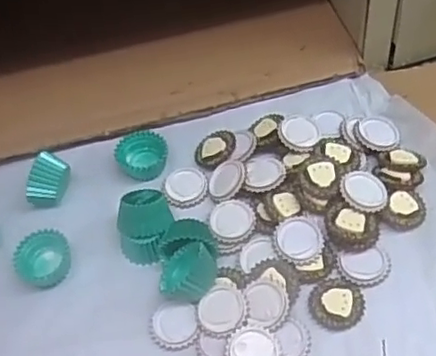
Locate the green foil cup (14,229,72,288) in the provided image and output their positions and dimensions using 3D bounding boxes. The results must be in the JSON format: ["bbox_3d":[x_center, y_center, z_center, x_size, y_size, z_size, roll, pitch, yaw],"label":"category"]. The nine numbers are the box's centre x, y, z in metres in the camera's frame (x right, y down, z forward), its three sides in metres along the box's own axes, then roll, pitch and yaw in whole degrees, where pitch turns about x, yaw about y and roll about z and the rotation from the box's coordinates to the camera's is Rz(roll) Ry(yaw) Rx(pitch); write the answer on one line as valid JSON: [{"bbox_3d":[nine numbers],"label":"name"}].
[{"bbox_3d":[-0.102,0.048,0.367,0.028,0.017,0.030,-2,53,3],"label":"green foil cup"}]

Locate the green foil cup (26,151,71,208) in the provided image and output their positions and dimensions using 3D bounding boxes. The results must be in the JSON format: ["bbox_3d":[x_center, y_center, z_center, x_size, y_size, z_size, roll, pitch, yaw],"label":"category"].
[{"bbox_3d":[-0.105,0.005,0.390,0.018,0.029,0.031,21,58,19],"label":"green foil cup"}]

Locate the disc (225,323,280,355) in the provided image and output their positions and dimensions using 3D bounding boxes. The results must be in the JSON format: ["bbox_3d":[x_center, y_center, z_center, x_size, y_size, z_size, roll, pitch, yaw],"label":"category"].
[{"bbox_3d":[0.018,0.089,0.319,0.027,0.004,0.028,3,67,-6],"label":"disc"}]

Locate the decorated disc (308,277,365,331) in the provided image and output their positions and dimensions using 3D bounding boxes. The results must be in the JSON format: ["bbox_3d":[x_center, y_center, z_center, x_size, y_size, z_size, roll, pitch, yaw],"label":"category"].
[{"bbox_3d":[0.063,0.067,0.336,0.029,0.004,0.029,-2,53,3],"label":"decorated disc"}]

